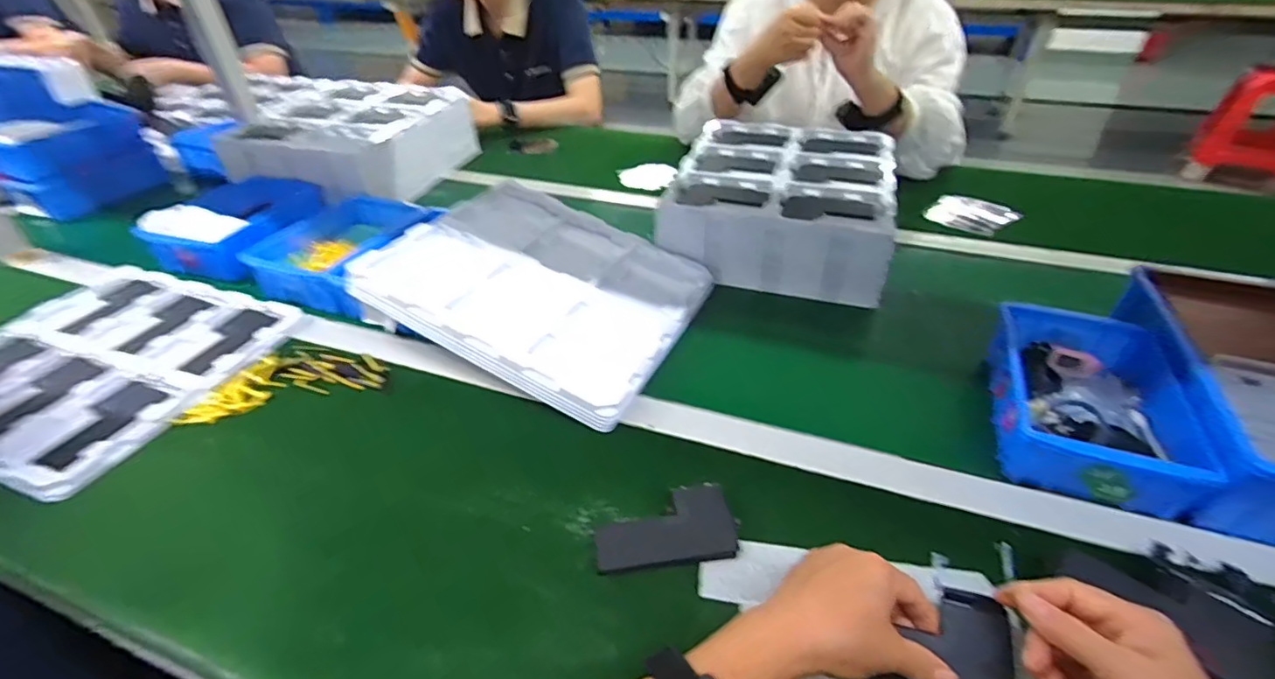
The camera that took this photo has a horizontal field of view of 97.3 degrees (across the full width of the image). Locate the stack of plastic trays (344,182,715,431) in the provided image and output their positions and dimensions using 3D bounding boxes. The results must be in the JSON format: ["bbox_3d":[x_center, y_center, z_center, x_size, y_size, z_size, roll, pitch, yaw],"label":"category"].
[{"bbox_3d":[-0.107,-0.069,0.659,0.331,0.031,0.306,26,42,10],"label":"stack of plastic trays"}]

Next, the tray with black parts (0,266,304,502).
[{"bbox_3d":[-0.601,0.014,0.624,0.333,0.019,0.287,13,41,16],"label":"tray with black parts"}]

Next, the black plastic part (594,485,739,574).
[{"bbox_3d":[0.022,0.153,0.454,0.110,0.009,0.063,-7,39,-7],"label":"black plastic part"}]

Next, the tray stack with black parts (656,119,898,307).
[{"bbox_3d":[0.217,-0.215,0.851,0.295,0.101,0.360,10,40,13],"label":"tray stack with black parts"}]

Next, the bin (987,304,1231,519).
[{"bbox_3d":[0.434,0.059,0.553,0.143,0.069,0.209,12,41,15],"label":"bin"}]

